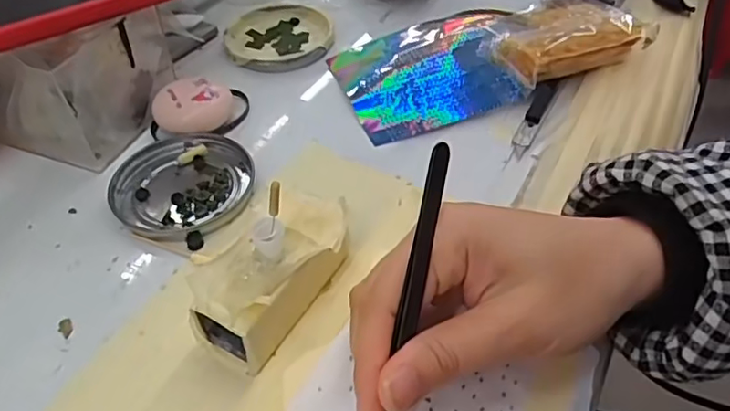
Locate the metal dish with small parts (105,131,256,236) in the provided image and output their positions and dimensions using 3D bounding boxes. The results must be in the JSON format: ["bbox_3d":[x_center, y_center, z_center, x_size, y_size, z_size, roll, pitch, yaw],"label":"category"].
[{"bbox_3d":[-0.106,-0.013,0.339,0.077,0.007,0.074,-2,46,2],"label":"metal dish with small parts"}]

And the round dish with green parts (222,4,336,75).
[{"bbox_3d":[-0.066,-0.129,0.446,0.077,0.008,0.080,-2,46,2],"label":"round dish with green parts"}]

